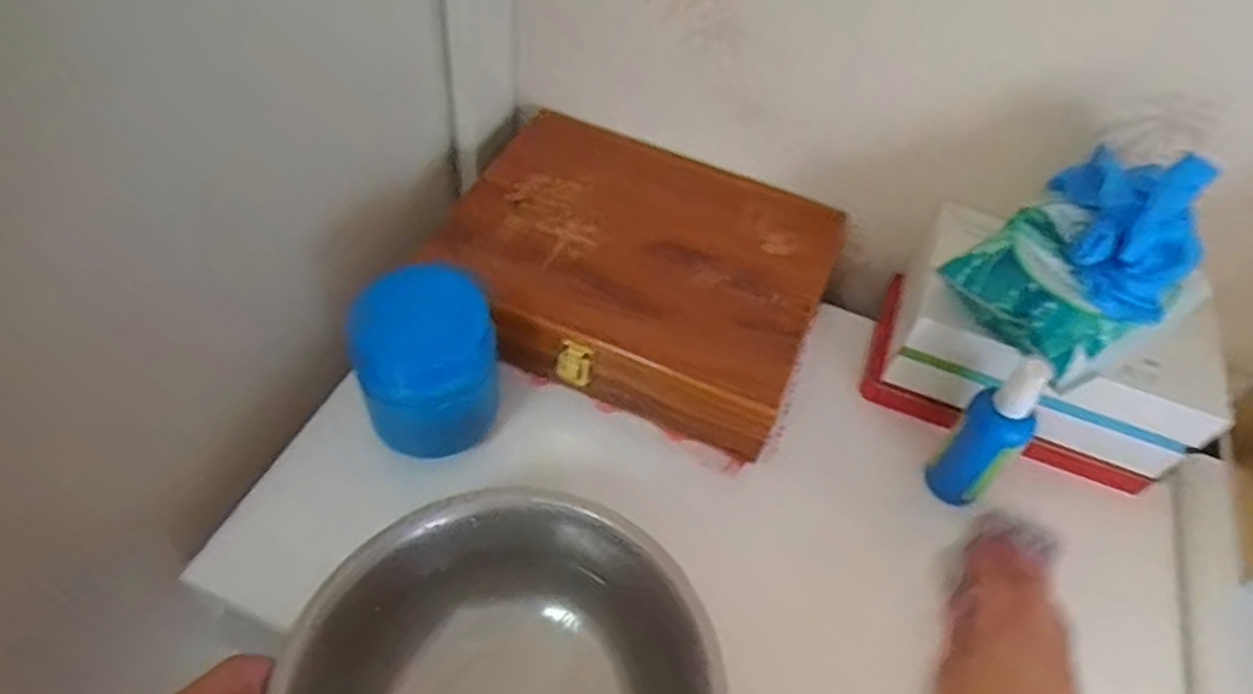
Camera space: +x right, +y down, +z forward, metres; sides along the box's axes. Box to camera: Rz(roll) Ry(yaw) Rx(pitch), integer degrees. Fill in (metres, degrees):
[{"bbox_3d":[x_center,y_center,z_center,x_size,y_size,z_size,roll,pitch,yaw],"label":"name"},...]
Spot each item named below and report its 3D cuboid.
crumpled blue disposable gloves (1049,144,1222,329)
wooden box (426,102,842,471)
[{"bbox_3d":[0.290,-0.073,0.435,0.089,0.060,0.084,35,56,20],"label":"crumpled blue disposable gloves"},{"bbox_3d":[0.009,-0.061,0.572,0.273,0.070,0.221,19,52,8],"label":"wooden box"}]

